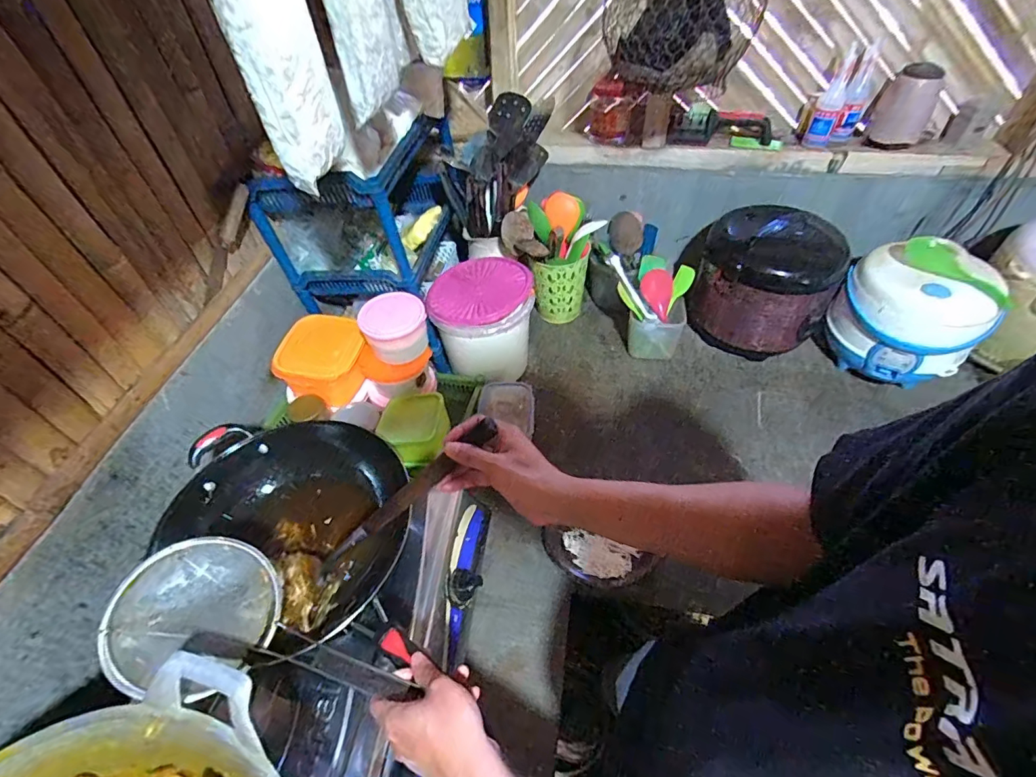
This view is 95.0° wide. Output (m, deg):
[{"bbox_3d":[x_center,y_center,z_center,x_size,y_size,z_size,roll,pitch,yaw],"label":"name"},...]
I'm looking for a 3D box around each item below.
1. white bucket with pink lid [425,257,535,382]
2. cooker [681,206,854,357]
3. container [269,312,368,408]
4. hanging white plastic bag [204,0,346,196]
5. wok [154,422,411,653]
[{"bbox_3d":[-0.065,-0.133,0.993,0.189,0.195,0.200,-2,50,2],"label":"white bucket with pink lid"},{"bbox_3d":[0.516,-0.219,1.013,0.260,0.257,0.214,25,56,22],"label":"cooker"},{"bbox_3d":[-0.349,-0.051,0.891,0.158,0.095,0.150,9,51,10],"label":"container"},{"bbox_3d":[-0.206,-0.303,0.391,0.042,0.229,0.081,5,50,7],"label":"hanging white plastic bag"},{"bbox_3d":[-0.303,0.157,0.654,0.295,0.095,0.251,19,53,18],"label":"wok"}]

